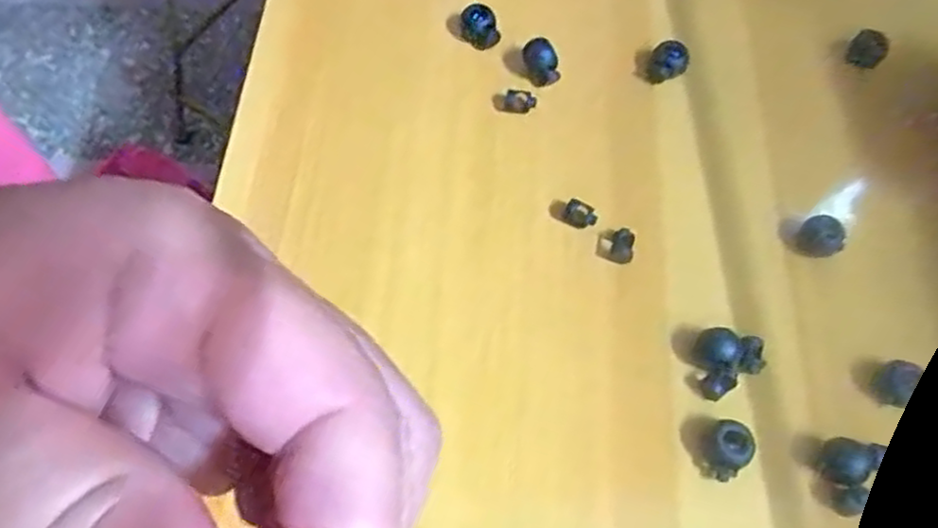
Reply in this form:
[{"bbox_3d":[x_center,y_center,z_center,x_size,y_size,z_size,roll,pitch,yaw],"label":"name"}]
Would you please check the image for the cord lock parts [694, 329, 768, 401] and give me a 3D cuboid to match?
[{"bbox_3d":[0.092,0.035,0.250,0.023,0.011,0.023,2,64,-4],"label":"cord lock parts"}]

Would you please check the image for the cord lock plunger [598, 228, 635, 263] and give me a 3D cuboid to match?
[{"bbox_3d":[0.057,-0.007,0.275,0.013,0.010,0.013,14,64,2],"label":"cord lock plunger"}]

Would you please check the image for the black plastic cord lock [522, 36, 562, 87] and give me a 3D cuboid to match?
[{"bbox_3d":[0.032,-0.088,0.311,0.013,0.012,0.017,-12,66,-10],"label":"black plastic cord lock"}]

